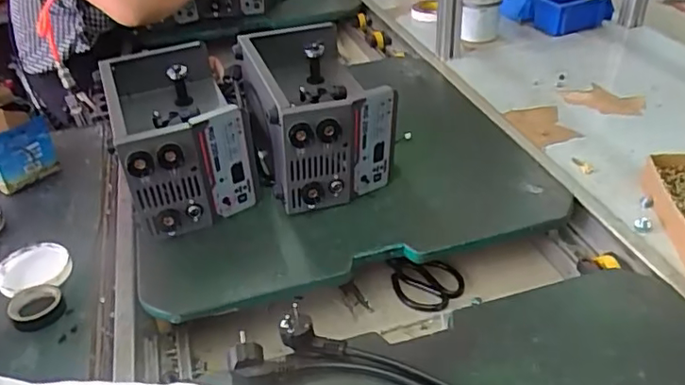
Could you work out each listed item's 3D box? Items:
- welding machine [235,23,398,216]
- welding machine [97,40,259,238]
[{"bbox_3d":[-0.045,-0.123,0.895,0.179,0.172,0.303,-15,37,-13],"label":"welding machine"},{"bbox_3d":[-0.241,-0.082,0.857,0.159,0.168,0.277,-18,38,-16],"label":"welding machine"}]

